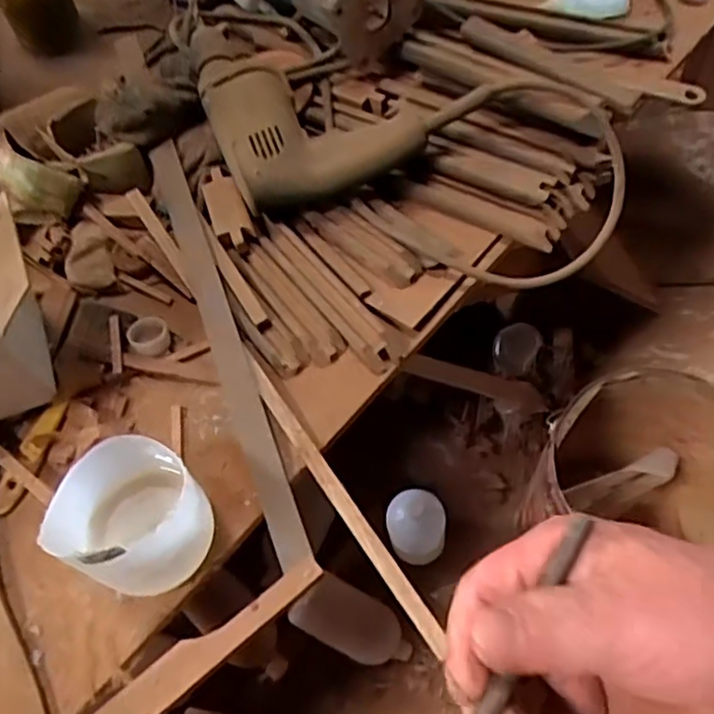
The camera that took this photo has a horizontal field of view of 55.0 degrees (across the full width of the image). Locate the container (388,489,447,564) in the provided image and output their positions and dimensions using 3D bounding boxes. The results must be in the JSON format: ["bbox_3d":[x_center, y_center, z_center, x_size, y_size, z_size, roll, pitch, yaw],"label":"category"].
[{"bbox_3d":[0.094,0.265,1.086,0.090,0.119,0.092,-1,62,3],"label":"container"}]

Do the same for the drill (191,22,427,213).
[{"bbox_3d":[-0.048,-0.245,0.645,0.183,0.062,0.212,-18,62,-6],"label":"drill"}]

